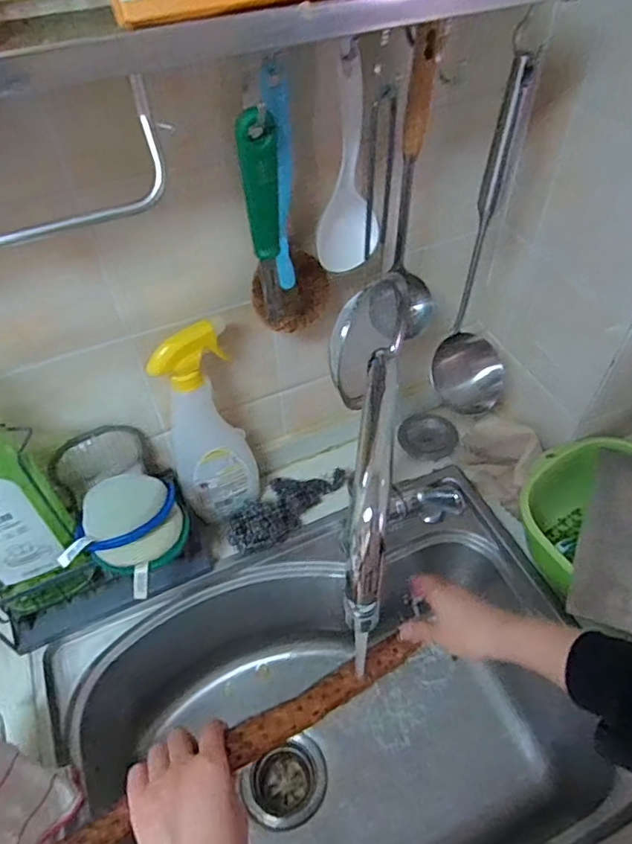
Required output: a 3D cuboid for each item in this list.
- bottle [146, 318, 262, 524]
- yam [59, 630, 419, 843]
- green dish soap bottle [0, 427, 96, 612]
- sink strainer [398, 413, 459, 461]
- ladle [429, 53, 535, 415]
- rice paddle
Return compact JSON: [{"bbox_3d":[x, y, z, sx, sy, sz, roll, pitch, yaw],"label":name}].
[{"bbox_3d":[-0.119,0.008,0.623,0.059,0.266,0.089,34,58,27],"label":"bottle"},{"bbox_3d":[-0.057,0.261,0.453,0.373,0.025,0.029,-14,48,-35],"label":"yam"},{"bbox_3d":[-0.304,0.090,0.542,0.083,0.255,0.100,37,59,28],"label":"green dish soap bottle"},{"bbox_3d":[0.163,0.019,0.803,0.079,0.023,0.067,-16,51,-12],"label":"sink strainer"},{"bbox_3d":[0.173,-0.147,0.537,0.084,0.338,0.058,14,51,13],"label":"ladle"},{"bbox_3d":[0.028,-0.217,0.476,0.058,0.177,0.024,-6,50,-3],"label":"rice paddle"}]

